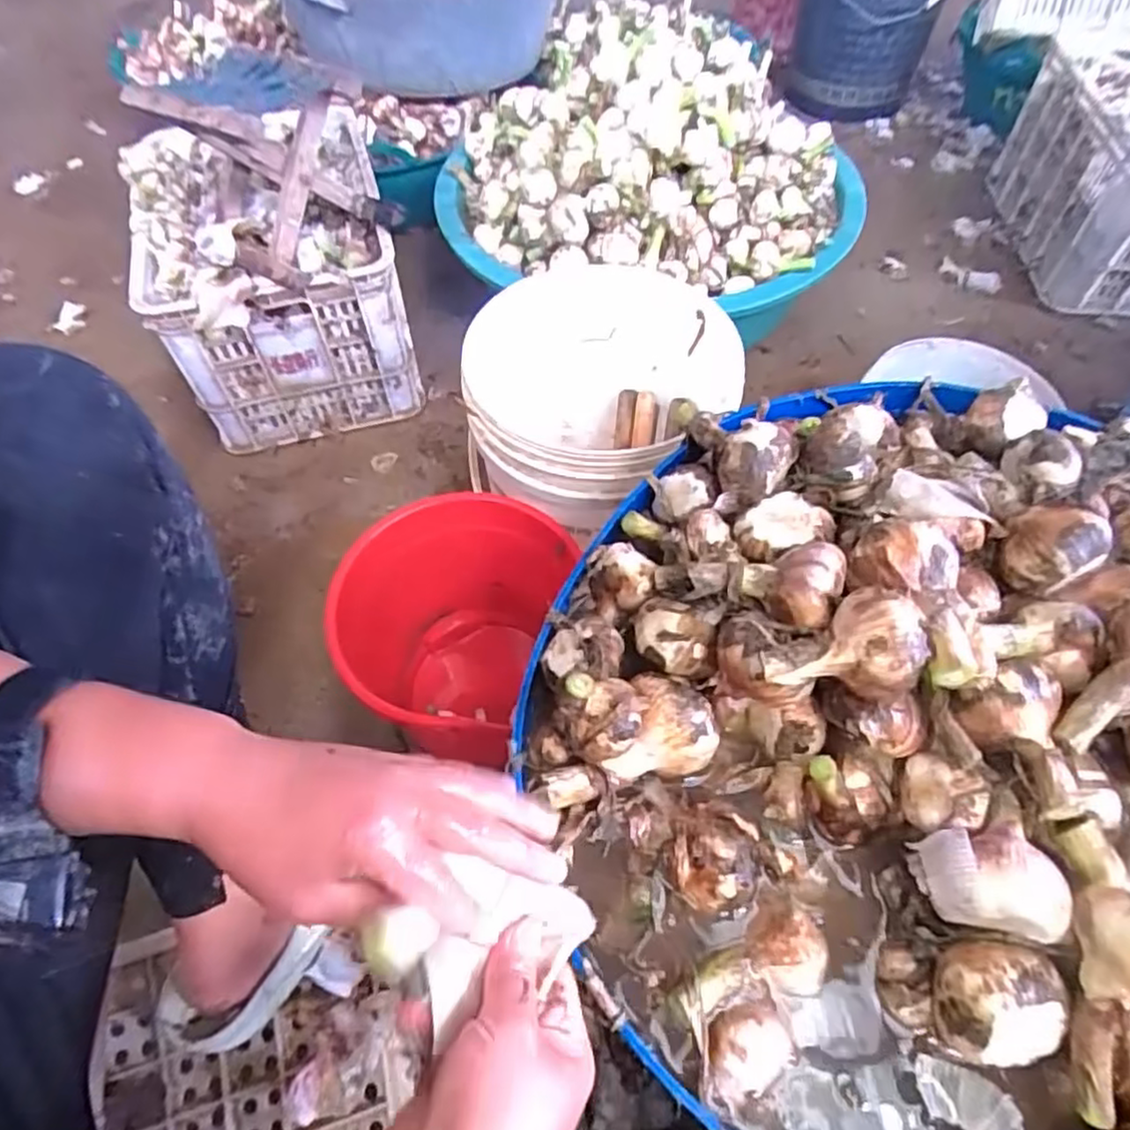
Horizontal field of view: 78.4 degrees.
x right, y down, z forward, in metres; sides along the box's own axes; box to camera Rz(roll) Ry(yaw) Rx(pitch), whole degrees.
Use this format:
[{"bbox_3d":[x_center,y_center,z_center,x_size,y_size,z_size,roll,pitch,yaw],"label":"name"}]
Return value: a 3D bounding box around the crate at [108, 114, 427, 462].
[{"bbox_3d":[-0.493,-0.503,1.214,0.367,0.348,0.533,-16,57,-8],"label":"crate"}]

